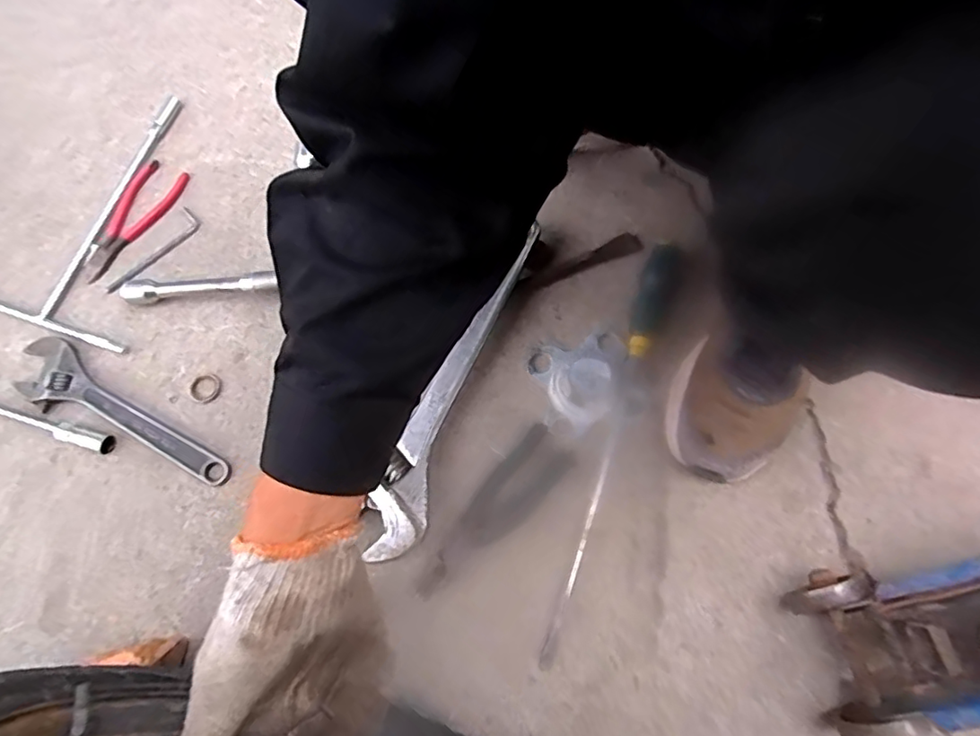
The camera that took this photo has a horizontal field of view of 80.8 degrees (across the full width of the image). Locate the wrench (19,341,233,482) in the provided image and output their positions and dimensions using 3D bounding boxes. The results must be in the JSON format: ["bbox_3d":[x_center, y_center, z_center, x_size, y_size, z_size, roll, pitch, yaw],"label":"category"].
[{"bbox_3d":[-0.361,0.049,0.558,0.244,0.013,0.058,30,75,9],"label":"wrench"}]

